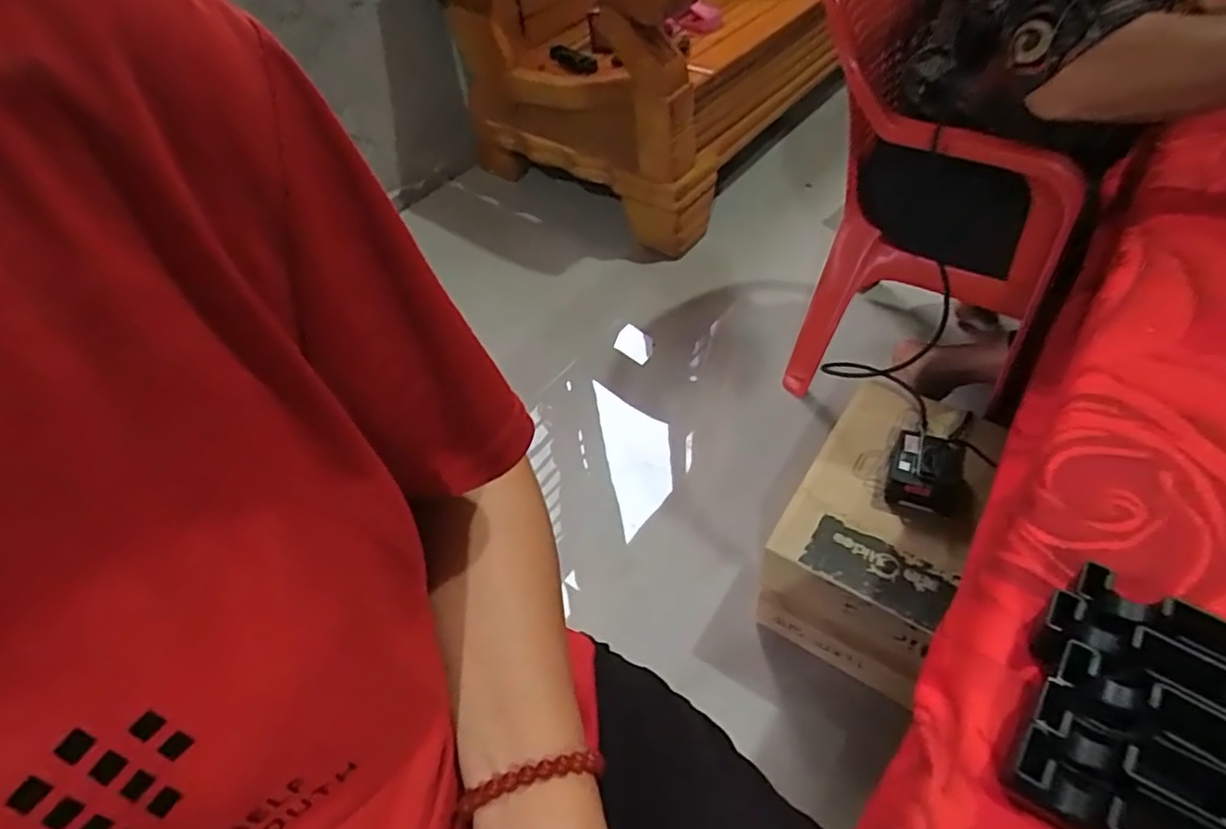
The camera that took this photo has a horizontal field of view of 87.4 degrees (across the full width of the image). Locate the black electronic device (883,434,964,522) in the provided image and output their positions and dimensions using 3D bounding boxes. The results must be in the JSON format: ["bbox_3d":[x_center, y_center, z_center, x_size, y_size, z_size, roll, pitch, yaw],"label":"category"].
[{"bbox_3d":[0.372,0.072,0.765,0.077,0.046,0.101,16,53,21],"label":"black electronic device"}]

